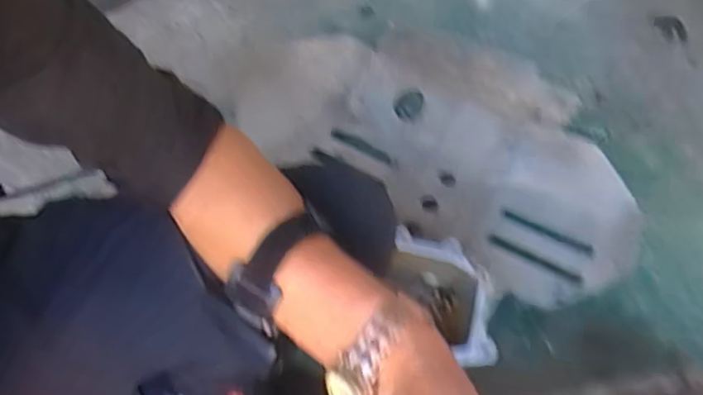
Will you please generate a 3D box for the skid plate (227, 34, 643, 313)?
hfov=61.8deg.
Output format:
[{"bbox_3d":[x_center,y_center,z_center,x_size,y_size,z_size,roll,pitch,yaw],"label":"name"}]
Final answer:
[{"bbox_3d":[0.151,-0.093,0.990,0.674,0.132,0.349,34,60,19],"label":"skid plate"}]

